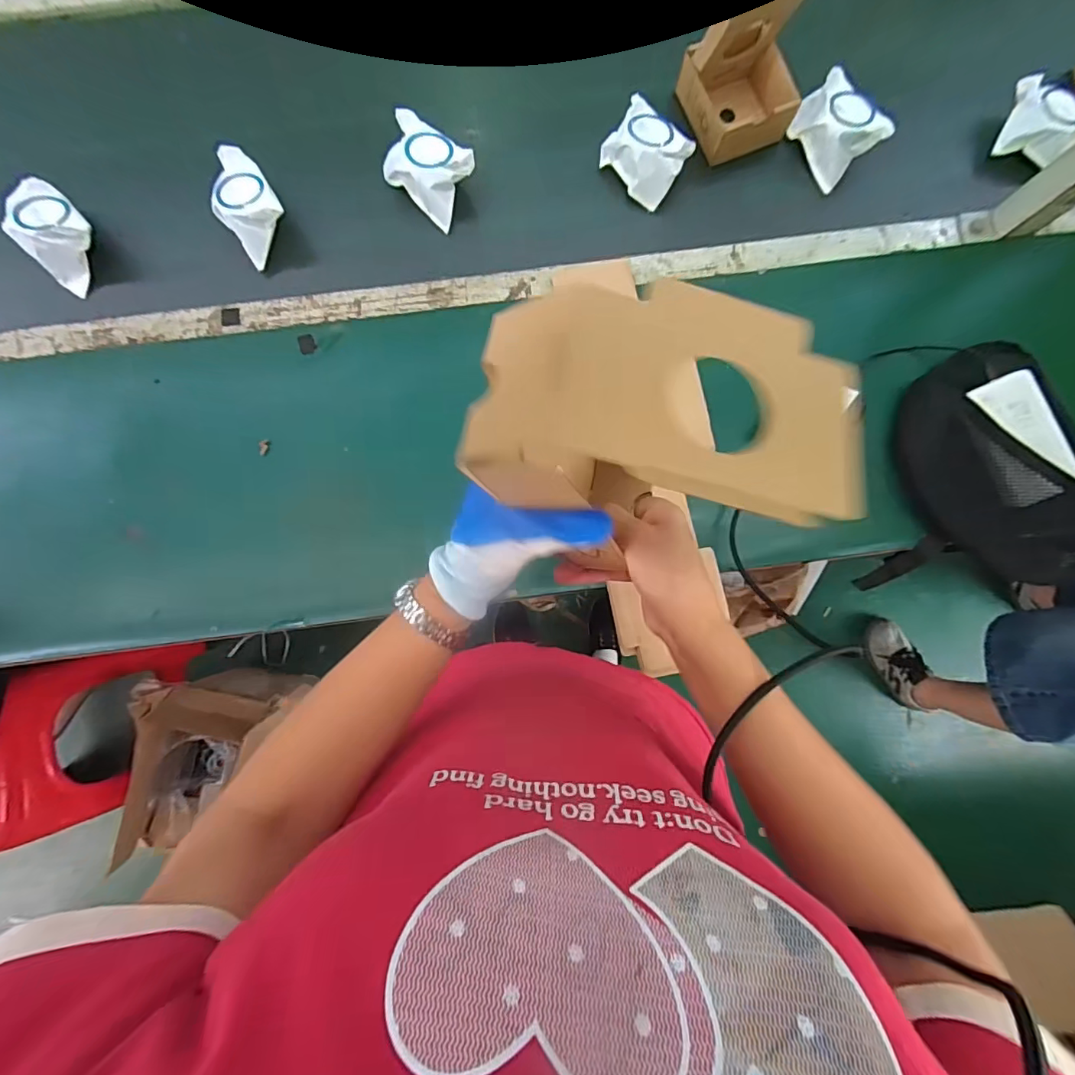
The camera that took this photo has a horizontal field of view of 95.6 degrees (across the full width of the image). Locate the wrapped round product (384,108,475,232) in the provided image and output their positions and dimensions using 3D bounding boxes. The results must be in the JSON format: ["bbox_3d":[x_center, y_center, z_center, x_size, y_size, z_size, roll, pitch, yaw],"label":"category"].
[{"bbox_3d":[-0.132,-0.440,0.580,0.113,0.041,0.078,41,86,2],"label":"wrapped round product"}]

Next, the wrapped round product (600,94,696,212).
[{"bbox_3d":[0.131,-0.464,0.584,0.097,0.050,0.074,42,86,2],"label":"wrapped round product"}]

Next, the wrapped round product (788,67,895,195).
[{"bbox_3d":[0.365,-0.500,0.604,0.070,0.063,0.103,-31,86,-3],"label":"wrapped round product"}]

